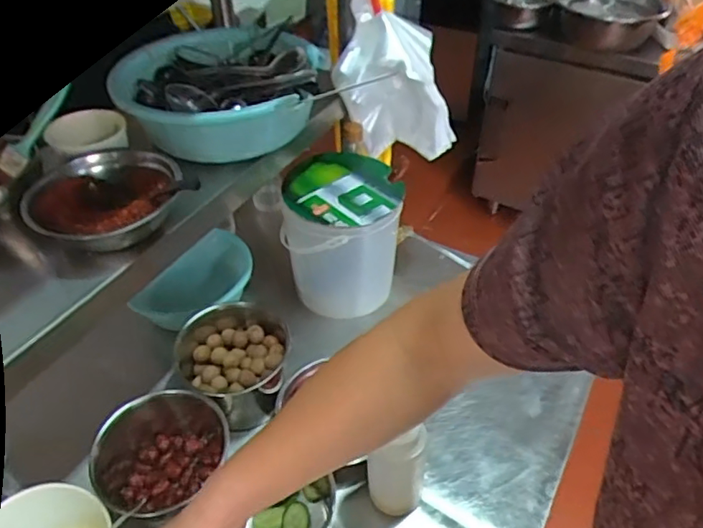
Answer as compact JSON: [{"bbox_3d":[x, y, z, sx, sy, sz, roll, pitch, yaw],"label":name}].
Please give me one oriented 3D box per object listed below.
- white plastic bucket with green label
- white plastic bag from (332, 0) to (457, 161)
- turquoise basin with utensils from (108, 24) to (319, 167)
[{"bbox_3d":[-0.016,-0.046,0.890,0.166,0.205,0.154,-1,43,1],"label":"white plastic bucket with green label"},{"bbox_3d":[0.070,-0.253,0.851,0.169,0.225,0.130,10,44,12],"label":"white plastic bag"},{"bbox_3d":[-0.172,-0.223,0.750,0.242,0.091,0.240,-1,43,1],"label":"turquoise basin with utensils"}]

